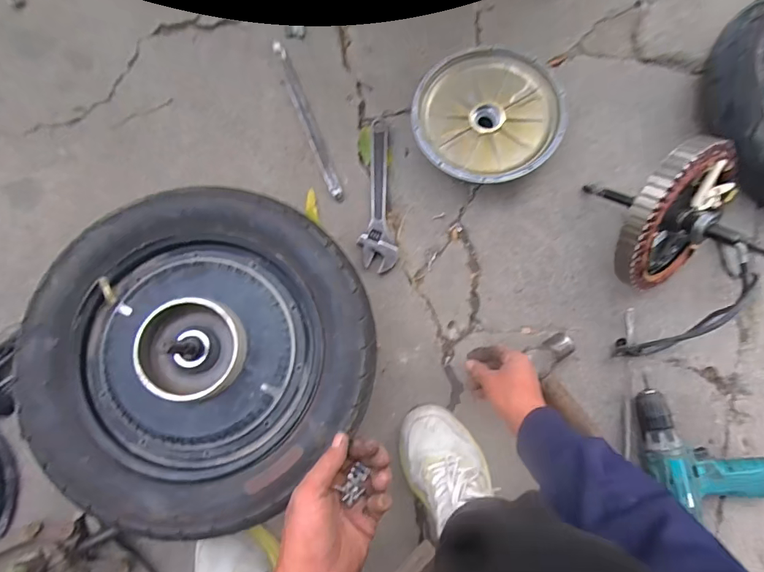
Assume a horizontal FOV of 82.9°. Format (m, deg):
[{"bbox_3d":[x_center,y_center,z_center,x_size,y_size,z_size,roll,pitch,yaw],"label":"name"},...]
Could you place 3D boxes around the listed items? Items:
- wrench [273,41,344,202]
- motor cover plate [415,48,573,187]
[{"bbox_3d":[-0.119,-0.267,0.690,0.021,0.011,0.285,-21,80,-2],"label":"wrench"},{"bbox_3d":[0.159,-0.259,0.669,0.213,0.062,0.212,0,80,1],"label":"motor cover plate"}]

